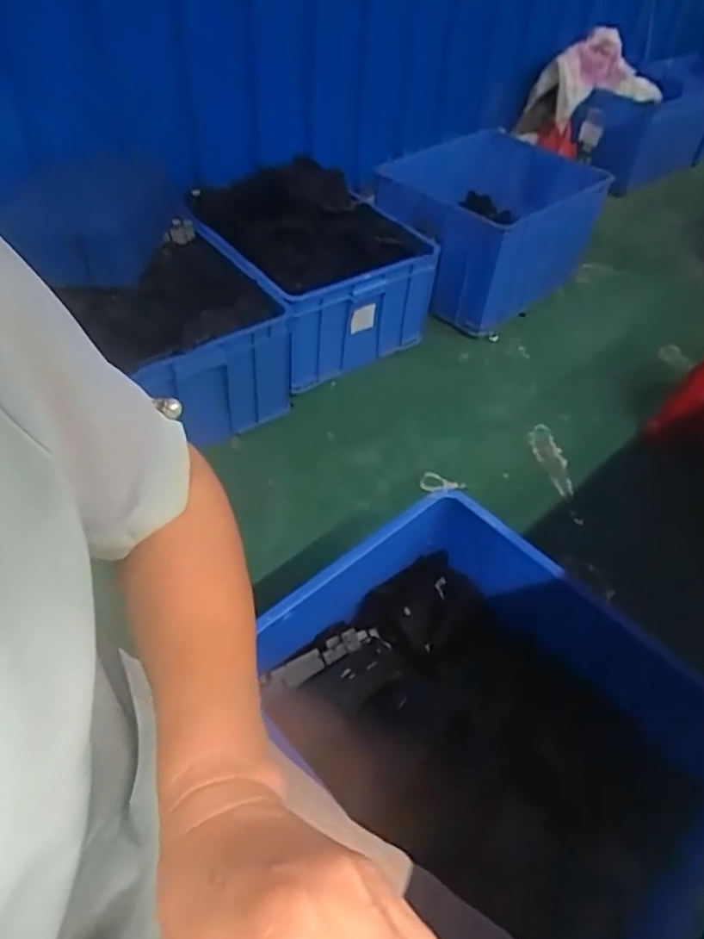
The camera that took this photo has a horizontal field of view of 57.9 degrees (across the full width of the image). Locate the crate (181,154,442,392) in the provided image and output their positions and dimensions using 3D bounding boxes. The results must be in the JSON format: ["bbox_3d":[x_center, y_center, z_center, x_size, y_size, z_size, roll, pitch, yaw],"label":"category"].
[{"bbox_3d":[-0.088,-0.511,1.591,0.465,0.432,0.455,-24,53,-26],"label":"crate"}]

